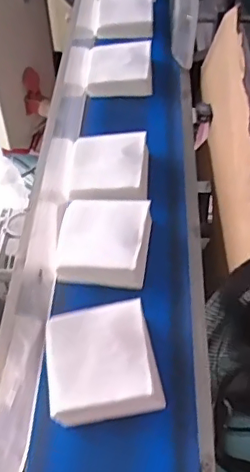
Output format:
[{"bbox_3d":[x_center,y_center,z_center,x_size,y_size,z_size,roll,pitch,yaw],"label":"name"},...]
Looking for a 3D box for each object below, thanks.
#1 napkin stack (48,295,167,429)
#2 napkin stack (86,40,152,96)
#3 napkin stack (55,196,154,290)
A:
[{"bbox_3d":[-0.021,0.113,0.514,0.097,0.042,0.096,-8,49,-5],"label":"napkin stack"},{"bbox_3d":[-0.006,-0.249,0.832,0.096,0.038,0.099,0,48,1],"label":"napkin stack"},{"bbox_3d":[-0.023,0.004,0.606,0.095,0.039,0.093,5,49,6],"label":"napkin stack"}]

